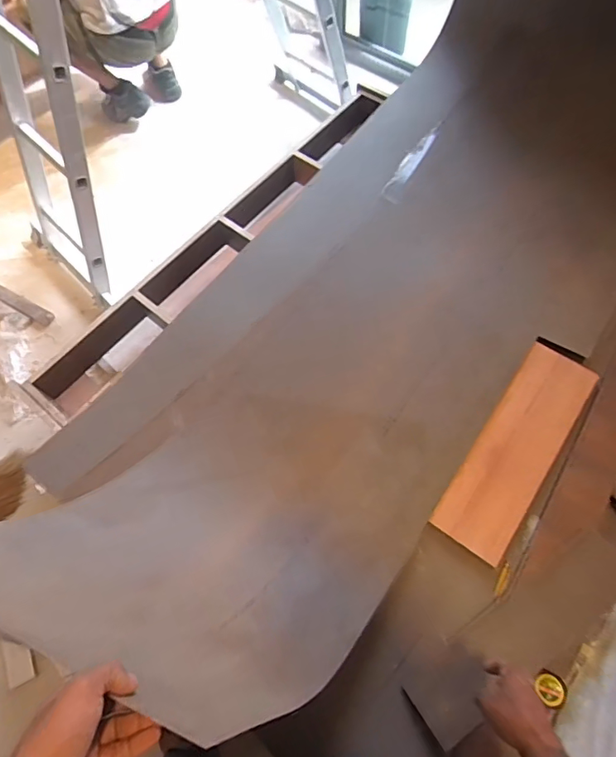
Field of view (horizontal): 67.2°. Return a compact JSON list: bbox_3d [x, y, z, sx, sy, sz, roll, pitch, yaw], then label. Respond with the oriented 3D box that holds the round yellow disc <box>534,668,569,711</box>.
[{"bbox_3d":[0.445,0.566,0.847,0.050,0.021,0.052,7,74,30],"label":"round yellow disc"}]

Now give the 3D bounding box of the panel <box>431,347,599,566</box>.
[{"bbox_3d":[0.492,0.159,1.083,0.167,0.025,0.532,32,72,20],"label":"panel"}]

